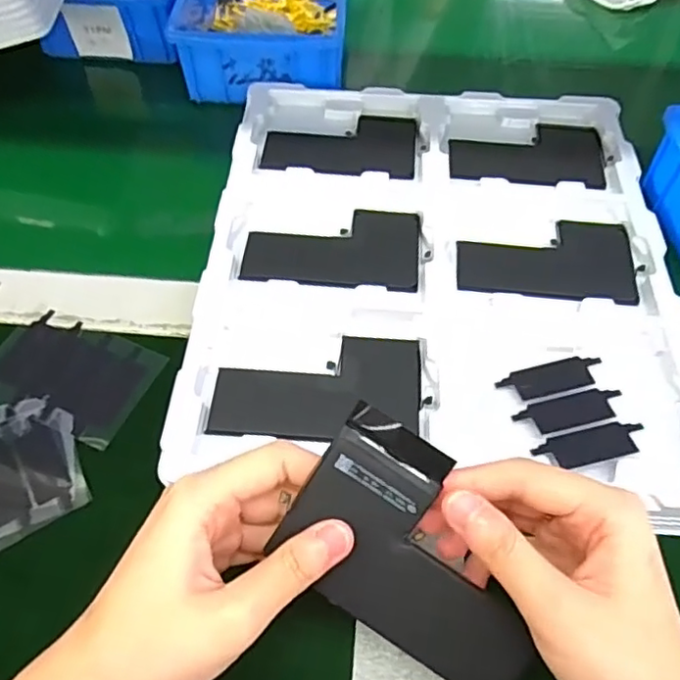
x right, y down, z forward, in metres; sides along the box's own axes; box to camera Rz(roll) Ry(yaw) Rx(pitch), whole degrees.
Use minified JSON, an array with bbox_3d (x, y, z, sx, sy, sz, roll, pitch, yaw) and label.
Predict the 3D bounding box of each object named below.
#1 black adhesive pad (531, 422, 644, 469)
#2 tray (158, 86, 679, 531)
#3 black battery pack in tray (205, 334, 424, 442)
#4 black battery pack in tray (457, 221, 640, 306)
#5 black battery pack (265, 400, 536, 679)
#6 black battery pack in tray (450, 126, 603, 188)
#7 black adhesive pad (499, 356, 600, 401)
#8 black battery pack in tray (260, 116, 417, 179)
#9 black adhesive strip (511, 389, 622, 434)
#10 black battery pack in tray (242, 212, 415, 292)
[{"bbox_3d":[0.123,0.051,0.299,0.057,0.004,0.018,-12,57,-9],"label":"black adhesive pad"},{"bbox_3d":[0.059,-0.049,0.381,0.272,0.030,0.307,3,56,1],"label":"tray"},{"bbox_3d":[-0.011,0.024,0.321,0.106,0.004,0.058,1,56,0],"label":"black battery pack in tray"},{"bbox_3d":[0.126,-0.051,0.374,0.108,0.006,0.066,4,56,2],"label":"black battery pack in tray"},{"bbox_3d":[0.035,0.083,0.232,0.110,0.006,0.070,34,95,-4],"label":"black battery pack"},{"bbox_3d":[0.132,-0.131,0.428,0.107,0.009,0.066,4,56,2],"label":"black battery pack in tray"},{"bbox_3d":[0.113,0.020,0.323,0.058,0.004,0.019,-14,57,-10],"label":"black adhesive pad"},{"bbox_3d":[0.001,-0.140,0.435,0.106,0.005,0.066,3,56,1],"label":"black battery pack in tray"},{"bbox_3d":[0.118,0.036,0.311,0.058,0.004,0.018,-13,57,-10],"label":"black adhesive strip"},{"bbox_3d":[-0.004,-0.058,0.377,0.106,0.006,0.066,3,56,1],"label":"black battery pack in tray"}]

